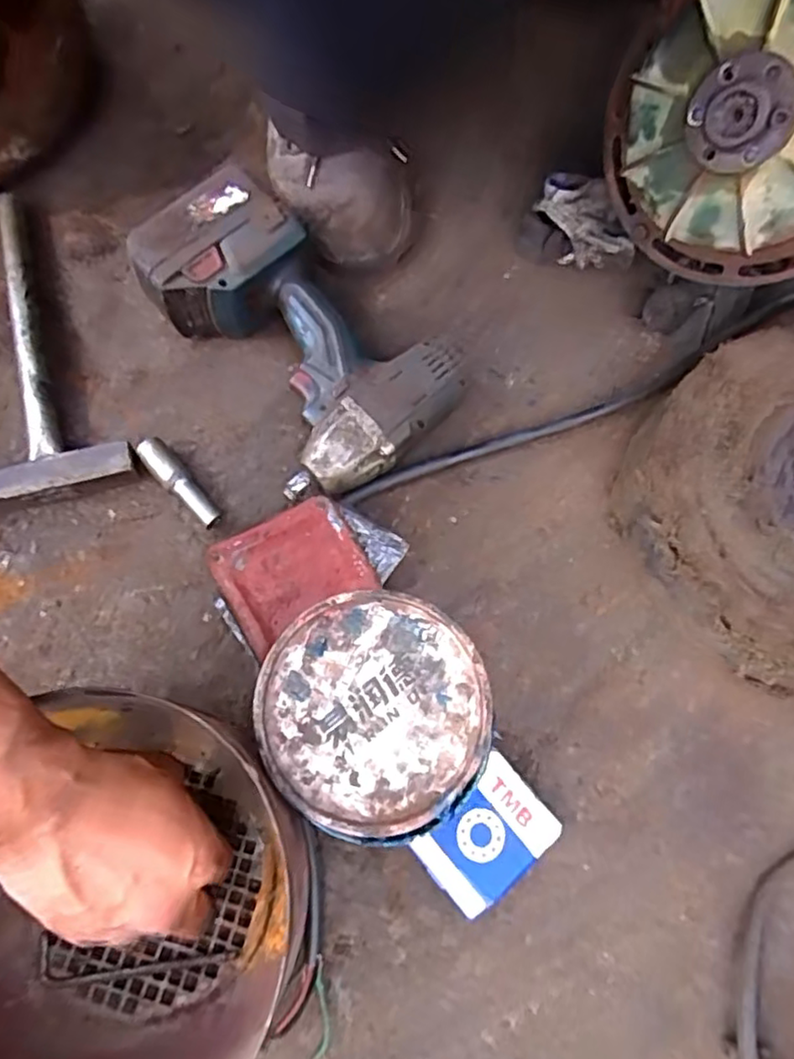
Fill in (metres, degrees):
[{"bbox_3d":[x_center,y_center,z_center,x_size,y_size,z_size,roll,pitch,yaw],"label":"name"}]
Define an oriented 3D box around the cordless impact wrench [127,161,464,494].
[{"bbox_3d":[-0.074,-0.146,0.484,0.129,0.074,0.239,-41,82,-14],"label":"cordless impact wrench"}]

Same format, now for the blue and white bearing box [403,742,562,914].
[{"bbox_3d":[0.056,0.195,0.415,0.080,0.025,0.061,-41,78,-13],"label":"blue and white bearing box"}]

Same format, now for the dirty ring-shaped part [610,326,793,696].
[{"bbox_3d":[0.290,-0.014,0.461,0.248,0.082,0.240,1,72,-2],"label":"dirty ring-shaped part"}]

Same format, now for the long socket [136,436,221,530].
[{"bbox_3d":[-0.159,-0.033,0.476,0.021,0.023,0.078,-40,78,-13],"label":"long socket"}]

